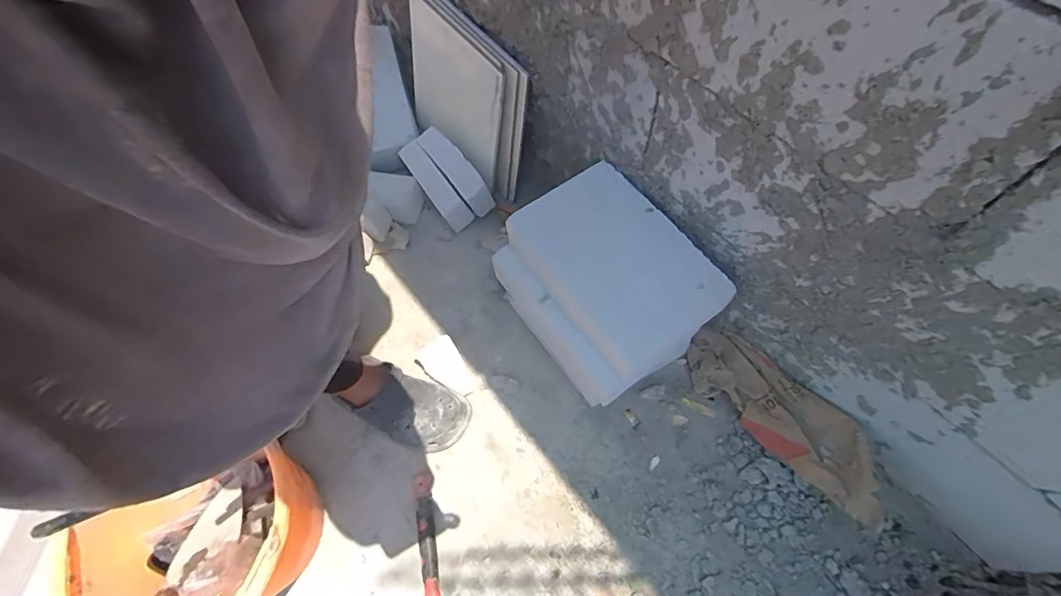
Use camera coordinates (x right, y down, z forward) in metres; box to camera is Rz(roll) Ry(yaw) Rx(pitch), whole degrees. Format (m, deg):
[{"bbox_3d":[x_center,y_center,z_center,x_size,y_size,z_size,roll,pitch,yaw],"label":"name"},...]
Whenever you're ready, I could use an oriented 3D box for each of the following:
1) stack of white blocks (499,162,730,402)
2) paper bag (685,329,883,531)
[{"bbox_3d":[0.114,-0.020,0.814,0.231,0.180,0.315,-35,67,-10],"label":"stack of white blocks"},{"bbox_3d":[0.384,0.178,0.774,0.104,0.067,0.342,-31,52,-13],"label":"paper bag"}]

